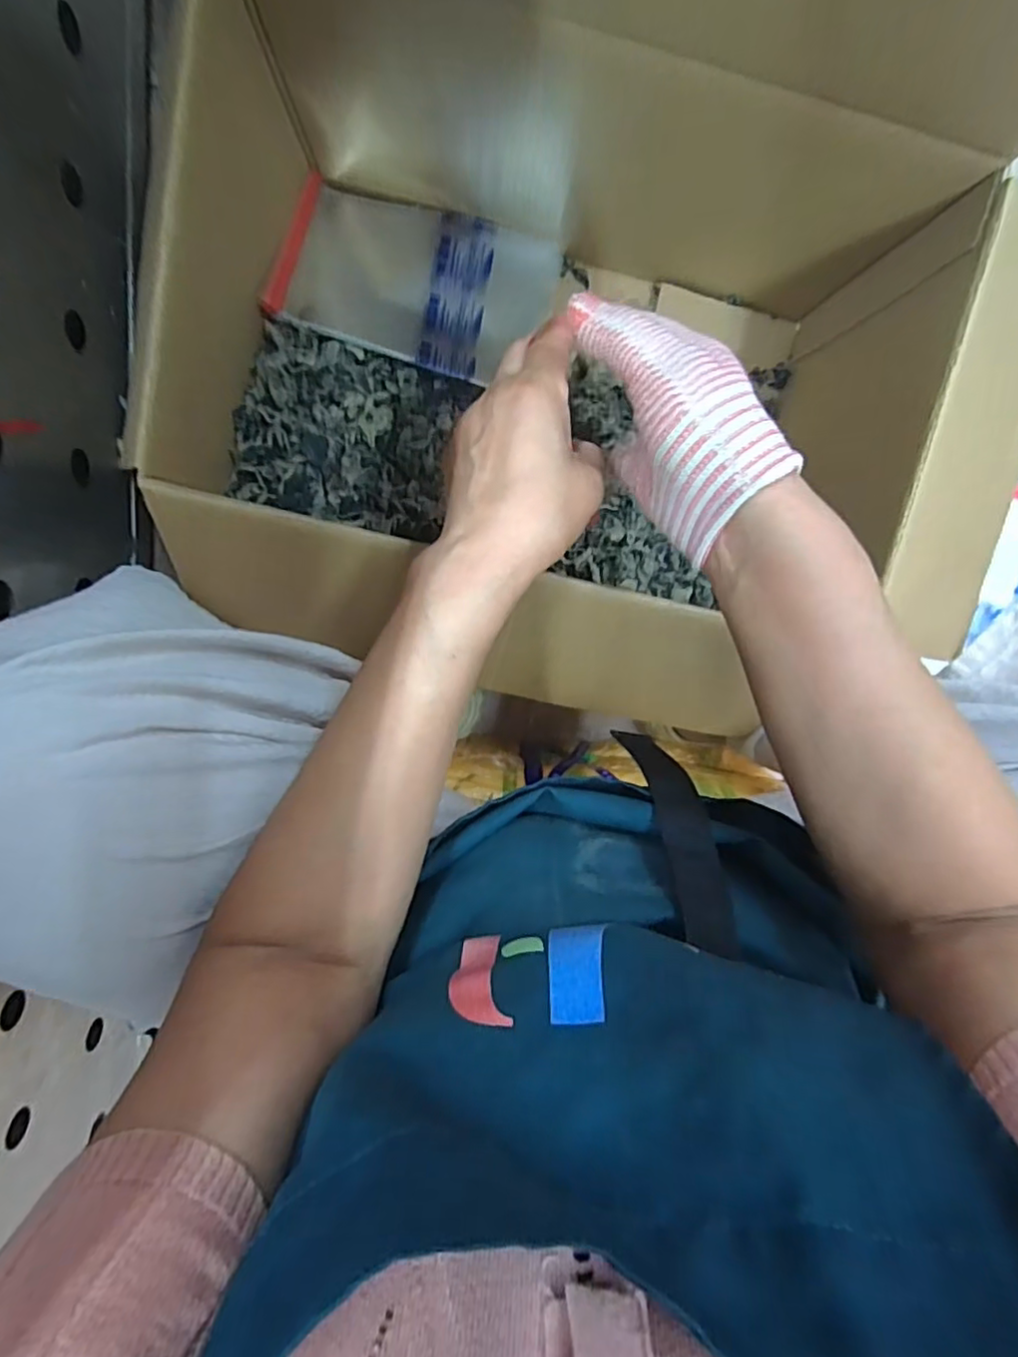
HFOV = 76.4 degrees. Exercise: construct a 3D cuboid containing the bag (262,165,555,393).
[{"bbox_3d":[-0.071,-0.347,0.565,0.230,0.029,0.171,10,71,-13],"label":"bag"}]

